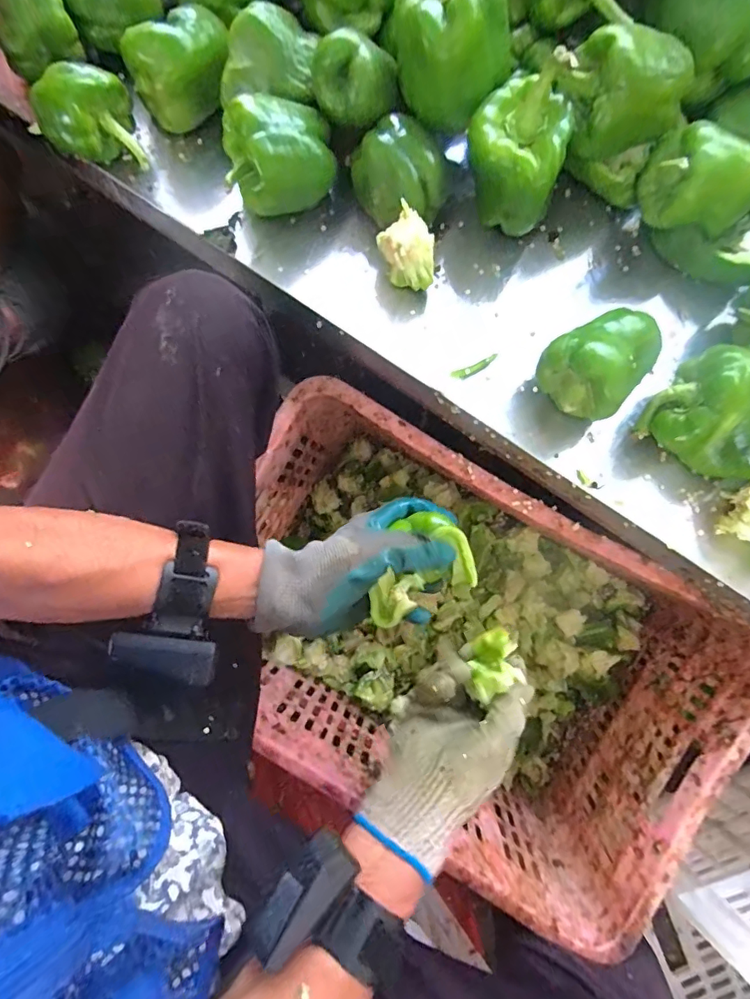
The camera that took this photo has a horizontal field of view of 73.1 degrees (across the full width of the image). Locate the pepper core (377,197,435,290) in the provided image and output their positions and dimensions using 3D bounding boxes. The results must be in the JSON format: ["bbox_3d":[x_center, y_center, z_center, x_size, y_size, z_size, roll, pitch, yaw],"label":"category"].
[{"bbox_3d":[0.030,-0.202,0.415,0.053,0.042,0.035,44,82,7],"label":"pepper core"}]

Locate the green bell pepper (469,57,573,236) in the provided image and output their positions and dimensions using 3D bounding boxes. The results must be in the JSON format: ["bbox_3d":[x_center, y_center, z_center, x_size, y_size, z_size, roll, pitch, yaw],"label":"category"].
[{"bbox_3d":[0.109,-0.272,0.390,0.074,0.097,0.071,7,79,0],"label":"green bell pepper"}]

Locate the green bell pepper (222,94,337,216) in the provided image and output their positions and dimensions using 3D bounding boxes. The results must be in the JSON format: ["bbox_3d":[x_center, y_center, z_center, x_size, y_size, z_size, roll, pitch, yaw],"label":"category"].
[{"bbox_3d":[-0.079,-0.281,0.417,0.085,0.080,0.060,-12,80,-3],"label":"green bell pepper"}]

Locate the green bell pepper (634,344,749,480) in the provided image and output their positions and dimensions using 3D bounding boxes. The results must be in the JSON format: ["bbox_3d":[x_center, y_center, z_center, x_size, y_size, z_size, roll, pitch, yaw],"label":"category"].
[{"bbox_3d":[0.264,-0.062,0.378,0.095,0.065,0.066,24,80,3],"label":"green bell pepper"}]

